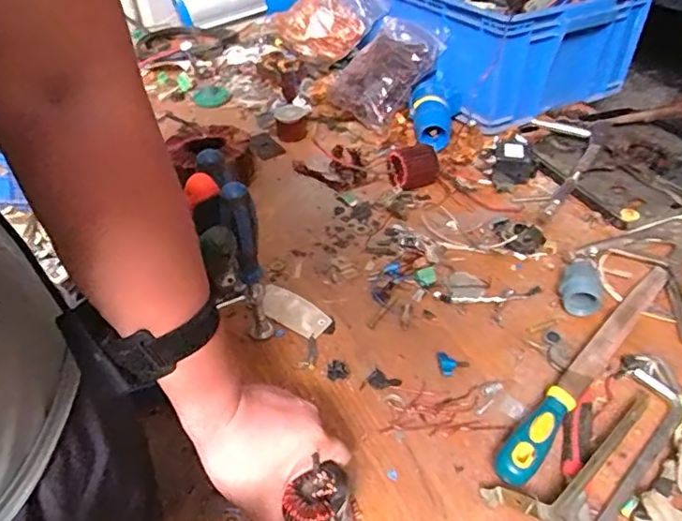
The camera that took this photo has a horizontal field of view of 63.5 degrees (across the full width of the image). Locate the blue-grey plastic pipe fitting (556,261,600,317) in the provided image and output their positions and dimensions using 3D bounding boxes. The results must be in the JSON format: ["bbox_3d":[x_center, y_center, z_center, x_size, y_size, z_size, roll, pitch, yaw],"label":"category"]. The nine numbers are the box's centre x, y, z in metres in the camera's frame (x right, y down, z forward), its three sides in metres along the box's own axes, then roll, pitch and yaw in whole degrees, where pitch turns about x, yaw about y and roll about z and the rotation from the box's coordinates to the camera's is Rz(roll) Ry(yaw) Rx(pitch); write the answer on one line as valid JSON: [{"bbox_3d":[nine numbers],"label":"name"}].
[{"bbox_3d":[0.266,0.031,0.613,0.044,0.031,0.055,15,43,19],"label":"blue-grey plastic pipe fitting"}]

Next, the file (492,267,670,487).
[{"bbox_3d":[0.252,0.088,0.541,0.029,0.038,0.351,29,49,32],"label":"file"}]

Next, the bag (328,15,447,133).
[{"bbox_3d":[0.069,-0.332,0.955,0.141,0.047,0.190,37,83,28],"label":"bag"}]

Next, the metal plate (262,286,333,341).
[{"bbox_3d":[-0.057,0.057,0.626,0.093,0.004,0.043,24,47,28],"label":"metal plate"}]

